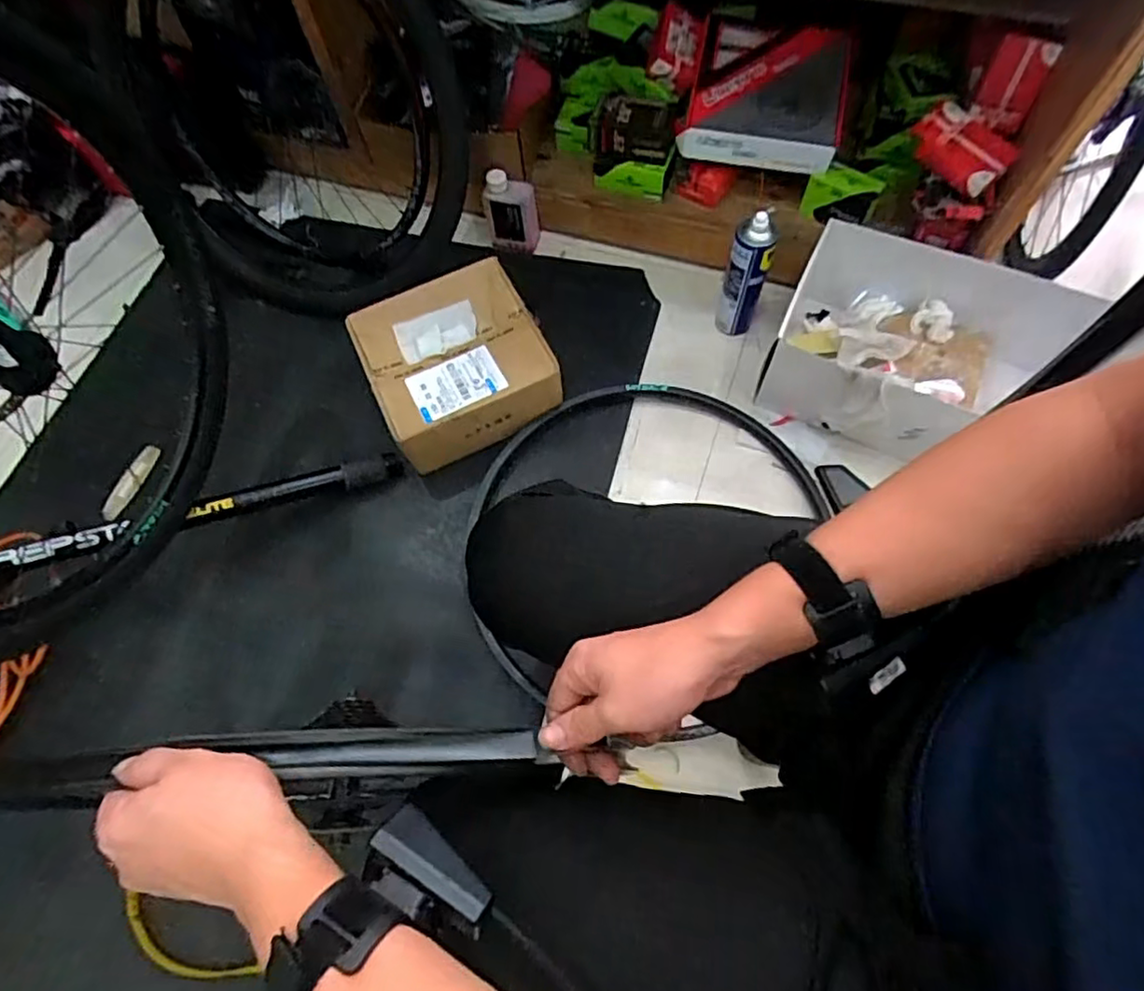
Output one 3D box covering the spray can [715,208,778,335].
[{"bbox_3d":[0.286,-0.359,1.050,0.062,0.239,0.051,9,67,7],"label":"spray can"}]

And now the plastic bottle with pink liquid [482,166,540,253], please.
[{"bbox_3d":[-0.112,-0.516,1.161,0.099,0.149,0.054,3,66,4],"label":"plastic bottle with pink liquid"}]

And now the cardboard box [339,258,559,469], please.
[{"bbox_3d":[-0.187,-0.220,1.030,0.272,0.099,0.256,-25,67,-8],"label":"cardboard box"}]

